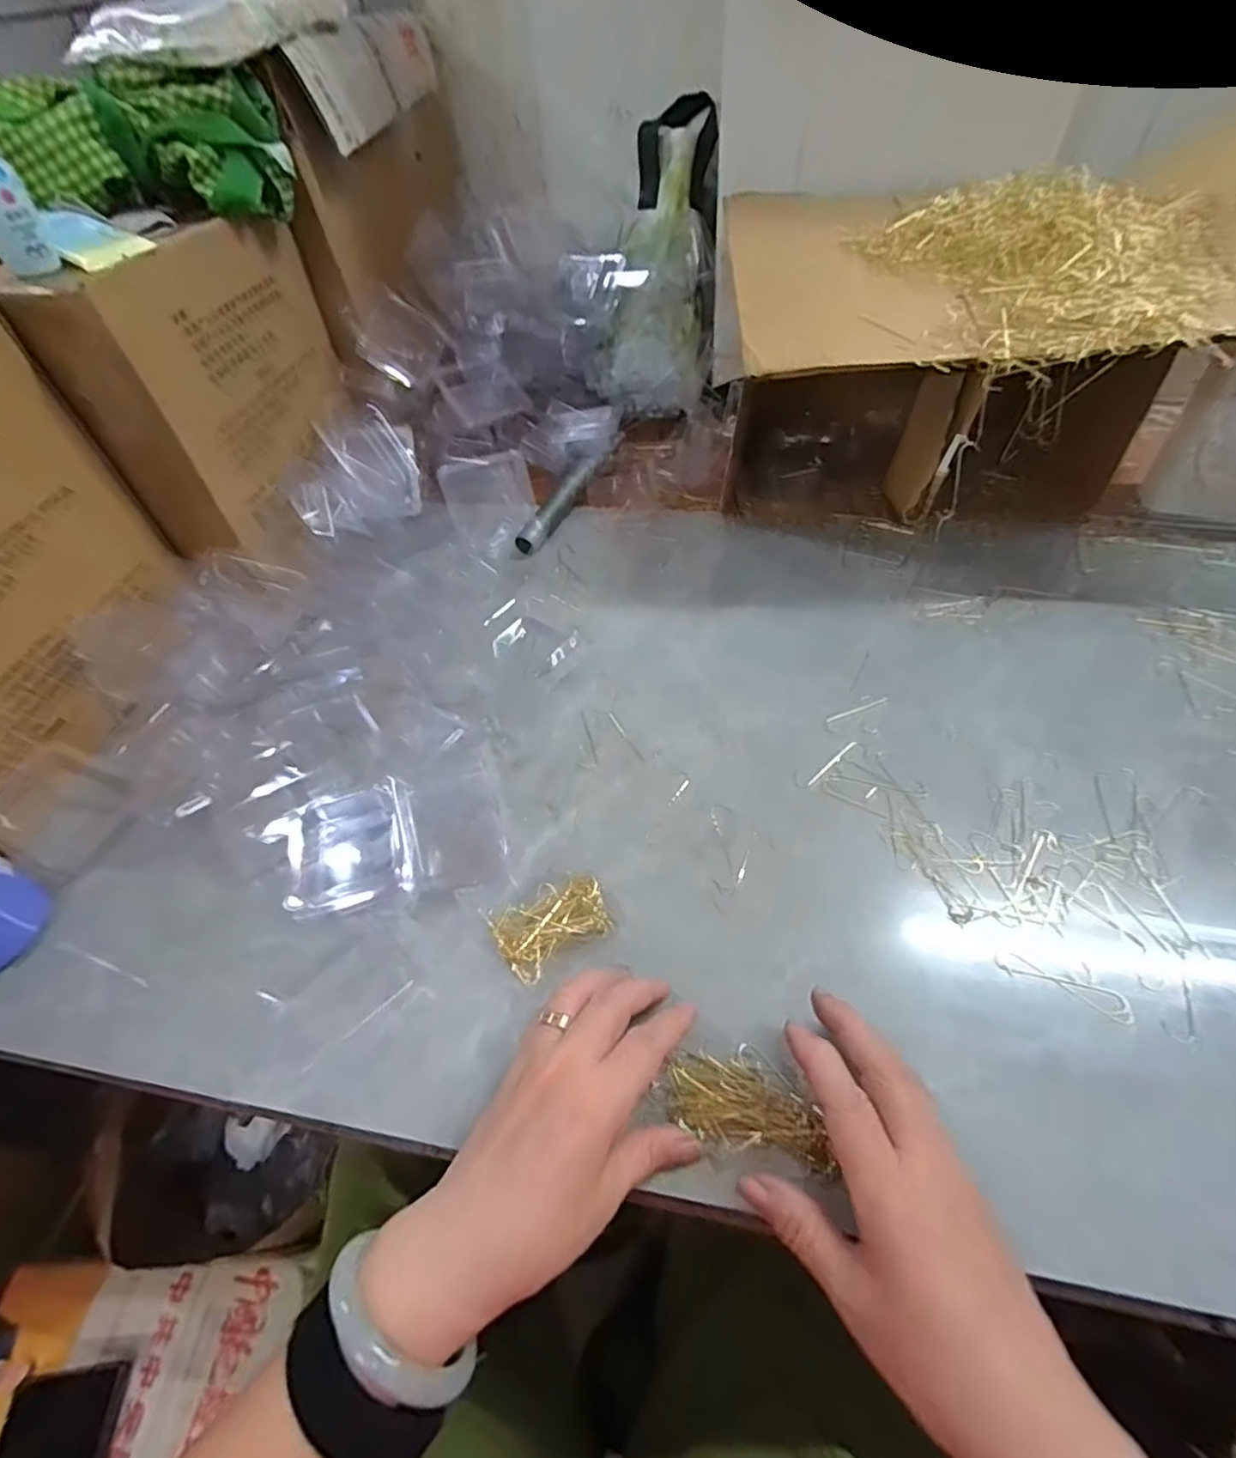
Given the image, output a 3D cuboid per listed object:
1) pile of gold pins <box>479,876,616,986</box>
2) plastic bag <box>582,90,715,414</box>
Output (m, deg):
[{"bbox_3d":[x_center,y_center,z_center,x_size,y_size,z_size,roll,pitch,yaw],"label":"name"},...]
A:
[{"bbox_3d":[-0.039,0.117,0.383,0.067,0.010,0.048,-28,53,-18],"label":"pile of gold pins"},{"bbox_3d":[0.056,-0.560,0.758,0.124,0.356,0.103,14,14,16],"label":"plastic bag"}]

